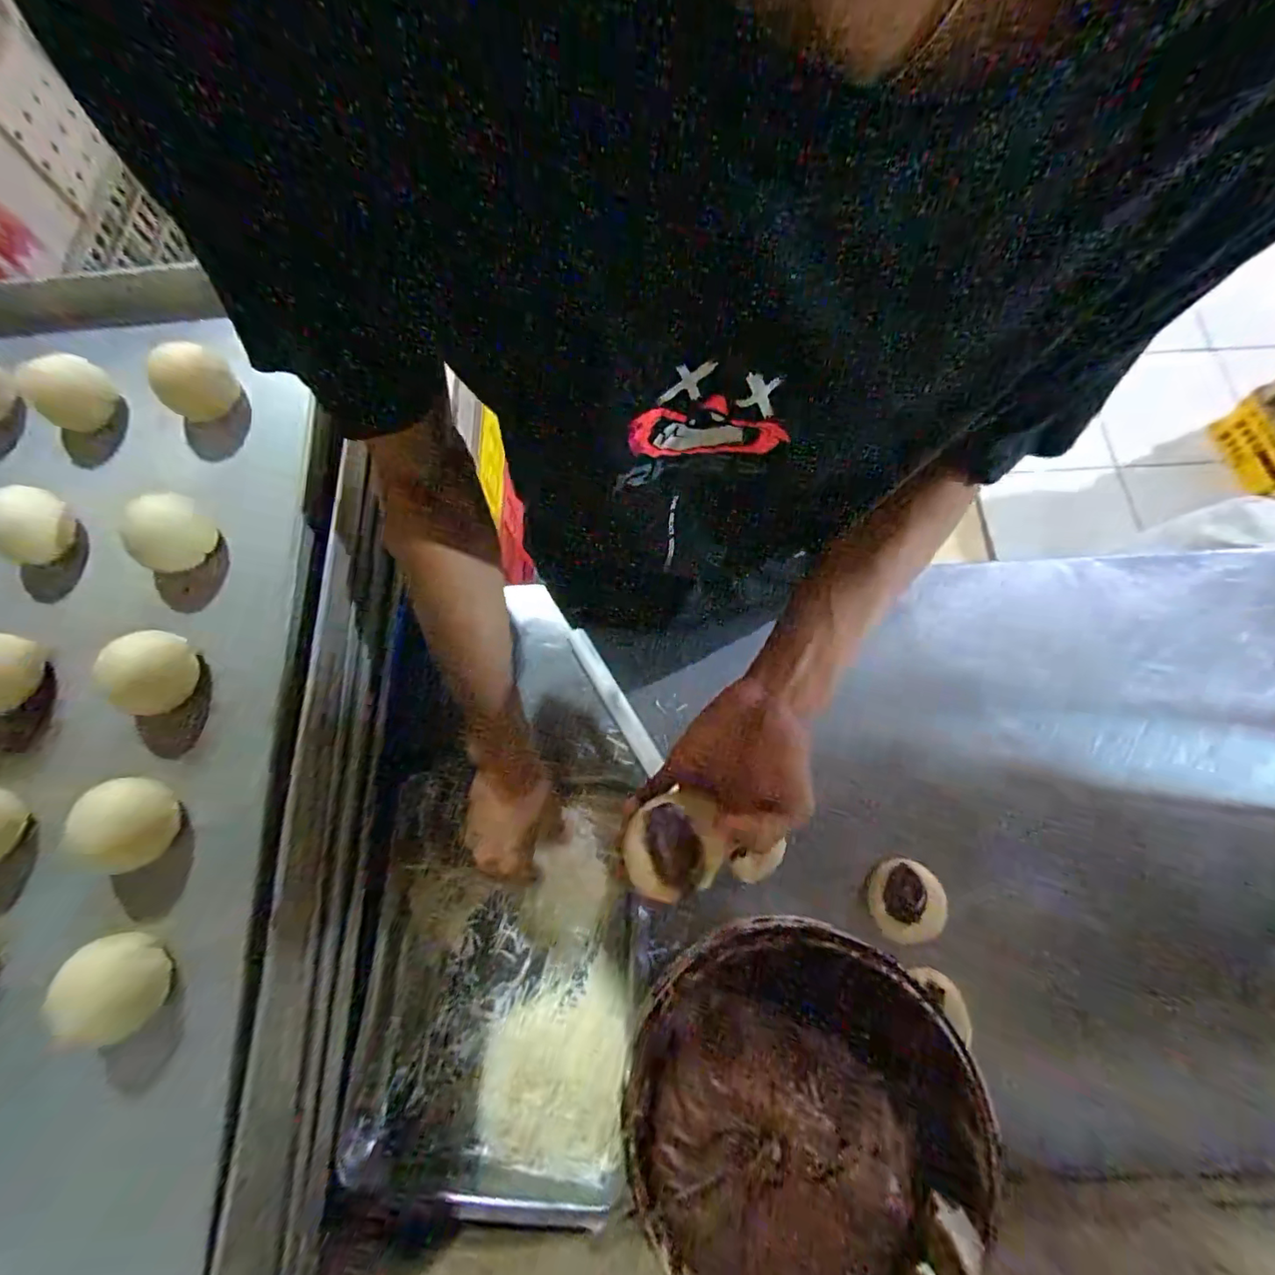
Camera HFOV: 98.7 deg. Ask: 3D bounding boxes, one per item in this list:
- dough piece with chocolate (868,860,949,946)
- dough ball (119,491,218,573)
[{"bbox_3d":[0.252,0.247,0.513,0.056,0.031,0.069,18,73,8],"label":"dough piece with chocolate"},{"bbox_3d":[-0.333,-0.075,0.387,0.048,0.032,0.047,-1,71,2],"label":"dough ball"}]

